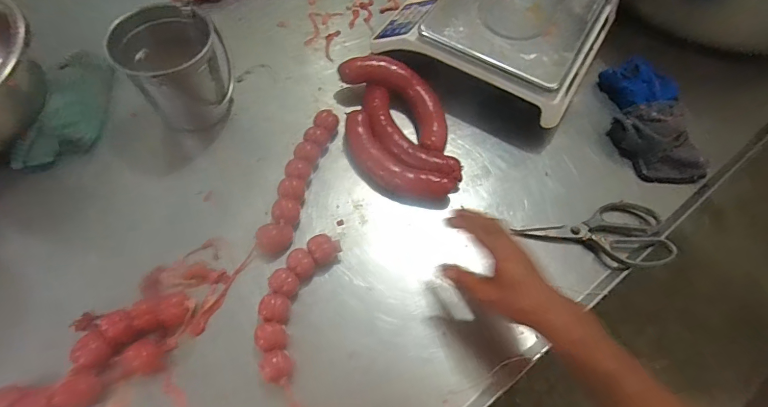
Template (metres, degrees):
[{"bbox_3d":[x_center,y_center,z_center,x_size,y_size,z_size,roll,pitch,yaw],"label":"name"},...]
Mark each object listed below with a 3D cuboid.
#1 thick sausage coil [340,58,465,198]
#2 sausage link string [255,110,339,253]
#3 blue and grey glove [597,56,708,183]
[{"bbox_3d":[0.021,-0.116,0.612,0.162,0.054,0.237,-3,64,-5],"label":"thick sausage coil"},{"bbox_3d":[-0.121,-0.037,0.576,0.048,0.032,0.235,15,64,3],"label":"sausage link string"},{"bbox_3d":[0.420,-0.131,0.637,0.113,0.061,0.211,0,64,-4],"label":"blue and grey glove"}]

